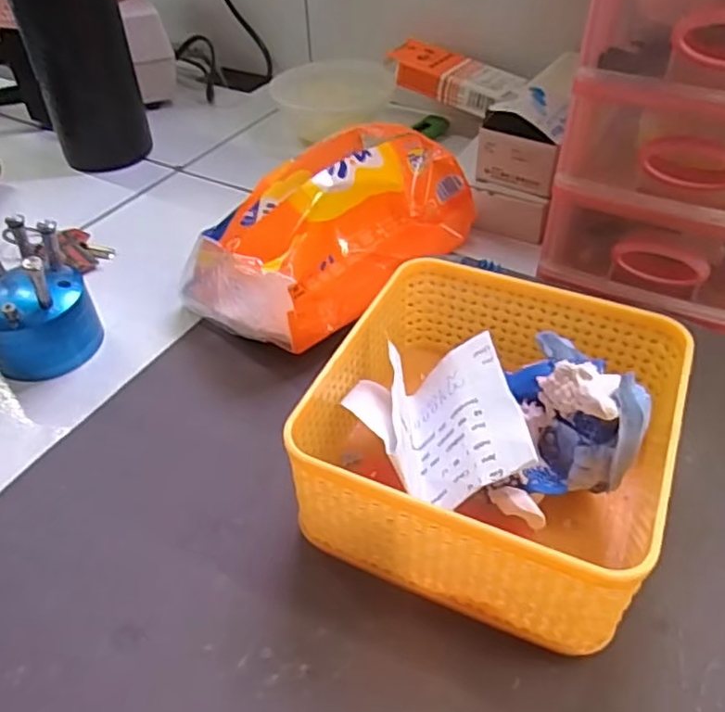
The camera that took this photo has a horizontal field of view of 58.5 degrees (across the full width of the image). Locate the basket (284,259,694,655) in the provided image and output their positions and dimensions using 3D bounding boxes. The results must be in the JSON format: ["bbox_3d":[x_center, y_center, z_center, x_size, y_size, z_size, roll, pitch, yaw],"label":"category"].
[{"bbox_3d":[0.054,0.030,0.271,0.132,0.066,0.138,16,47,18],"label":"basket"}]

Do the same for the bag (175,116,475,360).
[{"bbox_3d":[-0.016,-0.079,0.381,0.097,0.076,0.172,28,52,28],"label":"bag"}]

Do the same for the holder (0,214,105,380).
[{"bbox_3d":[-0.178,-0.031,0.345,0.059,0.068,0.054,-24,48,-21],"label":"holder"}]

